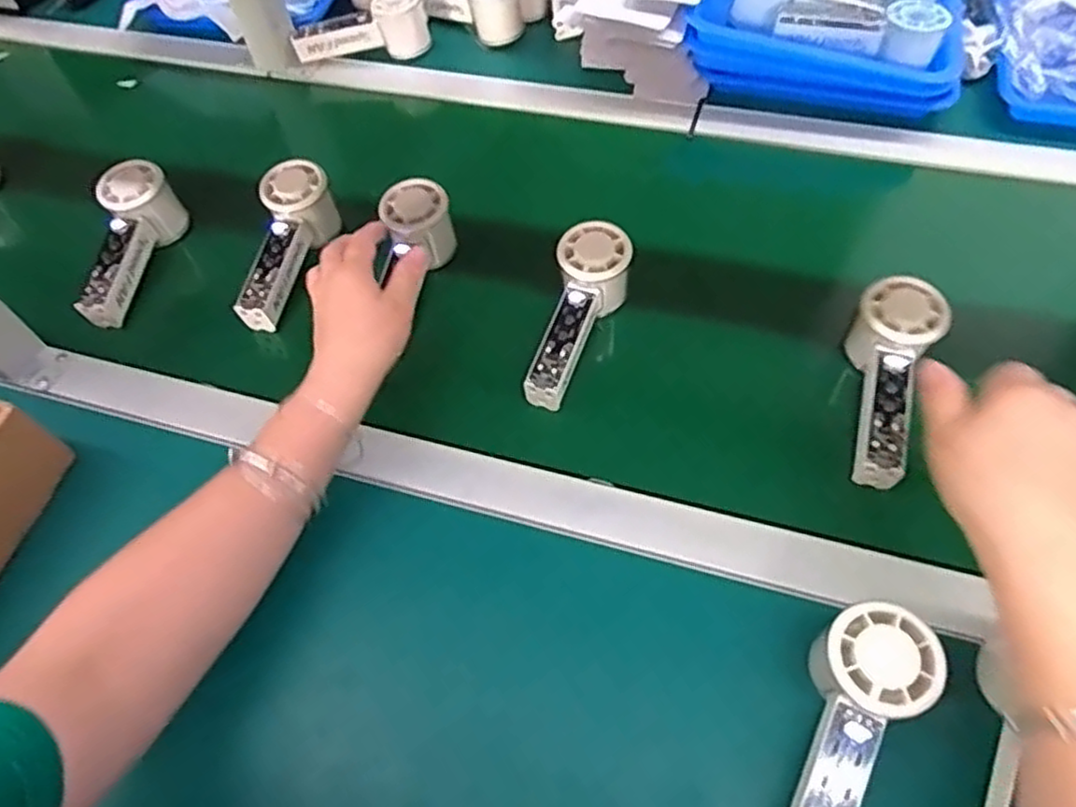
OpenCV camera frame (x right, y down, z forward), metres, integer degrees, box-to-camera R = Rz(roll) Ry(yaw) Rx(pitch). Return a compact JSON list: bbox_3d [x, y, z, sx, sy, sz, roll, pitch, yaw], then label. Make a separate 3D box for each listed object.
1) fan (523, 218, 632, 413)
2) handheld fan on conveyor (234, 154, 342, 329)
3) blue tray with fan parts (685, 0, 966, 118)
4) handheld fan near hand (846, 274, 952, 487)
[{"bbox_3d":[0.028,-0.066,0.557,0.056,0.055,0.155,18,74,16],"label":"fan"},{"bbox_3d":[-0.219,-0.136,0.605,0.052,0.043,0.156,10,75,11],"label":"handheld fan on conveyor"},{"bbox_3d":[0.301,-0.428,0.726,0.242,0.096,0.256,11,59,12],"label":"blue tray with fan parts"},{"bbox_3d":[0.251,-0.013,0.503,0.058,0.048,0.156,12,71,12],"label":"handheld fan near hand"}]

